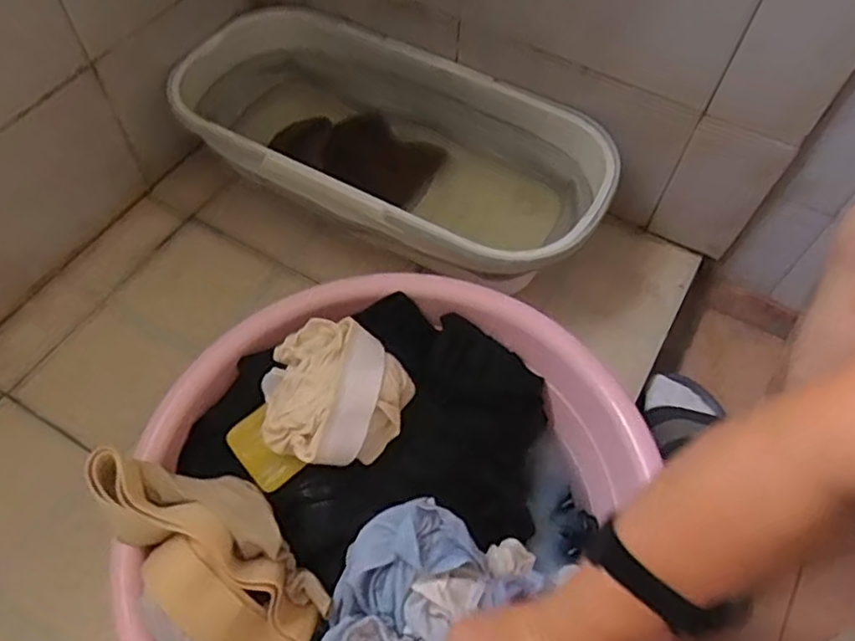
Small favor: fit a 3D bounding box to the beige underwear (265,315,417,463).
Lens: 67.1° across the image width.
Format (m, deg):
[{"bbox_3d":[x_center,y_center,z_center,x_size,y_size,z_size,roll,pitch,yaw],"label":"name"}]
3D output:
[{"bbox_3d":[-0.076,0.060,0.508,0.109,0.066,0.111,1,59,-1],"label":"beige underwear"}]

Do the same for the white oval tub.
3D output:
[{"bbox_3d":[-0.041,-0.195,0.794,0.500,0.159,0.243,24,61,12],"label":"white oval tub"}]

